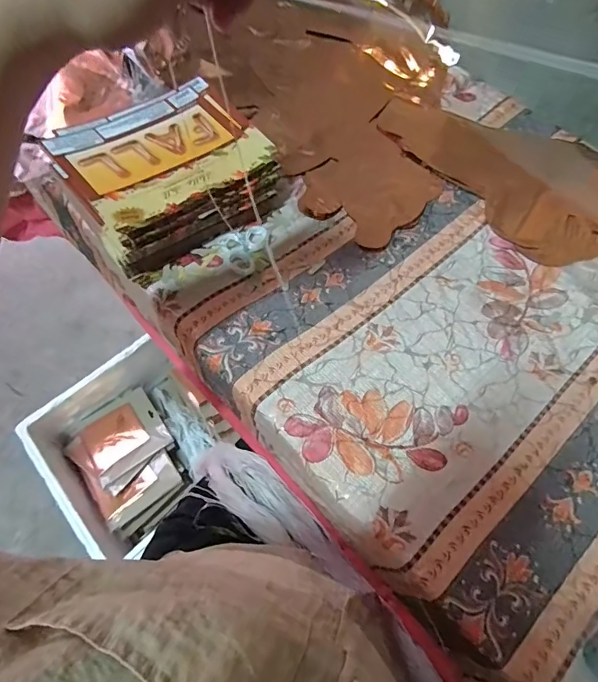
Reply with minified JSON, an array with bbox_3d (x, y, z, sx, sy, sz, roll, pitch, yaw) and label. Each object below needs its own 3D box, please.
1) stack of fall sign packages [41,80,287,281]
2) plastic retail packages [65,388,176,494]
[{"bbox_3d":[-0.151,-0.199,0.513,0.226,0.078,0.187,-36,70,-17],"label":"stack of fall sign packages"},{"bbox_3d":[-0.395,0.218,0.957,0.195,0.022,0.189,35,59,28],"label":"plastic retail packages"}]

